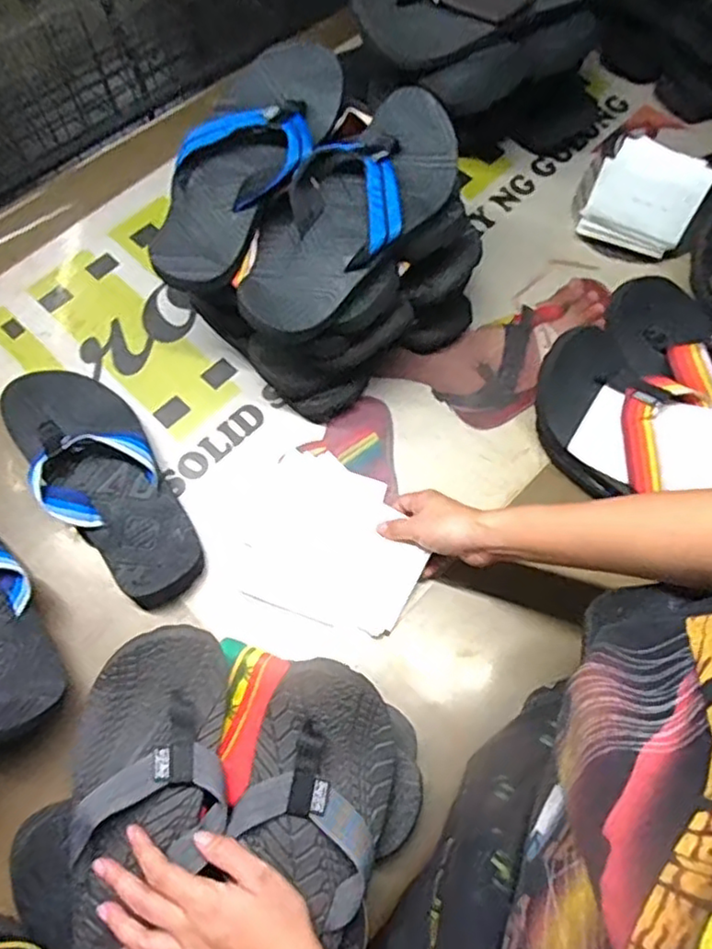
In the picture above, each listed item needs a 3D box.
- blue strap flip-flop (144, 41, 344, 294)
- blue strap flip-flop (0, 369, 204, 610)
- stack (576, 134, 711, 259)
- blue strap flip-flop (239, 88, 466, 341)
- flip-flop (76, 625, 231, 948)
[{"bbox_3d":[-0.106,-0.285,0.590,0.117,0.051,0.251,31,88,13],"label":"blue strap flip-flop"},{"bbox_3d":[-0.250,0.002,0.630,0.111,0.055,0.265,-32,70,-12],"label":"blue strap flip-flop"},{"bbox_3d":[0.348,-0.334,0.784,0.122,0.032,0.162,31,71,13],"label":"stack"},{"bbox_3d":[-0.013,-0.230,0.570,0.128,0.044,0.249,38,86,15],"label":"blue strap flip-flop"},{"bbox_3d":[-0.152,0.241,0.462,0.108,0.035,0.250,4,71,2],"label":"flip-flop"}]

